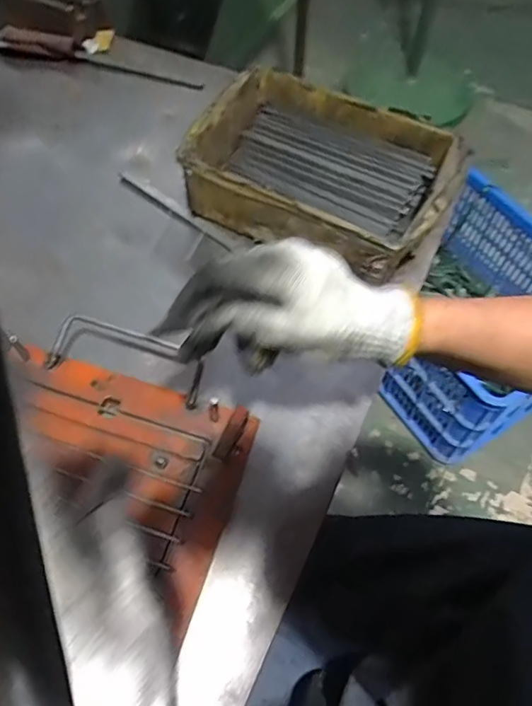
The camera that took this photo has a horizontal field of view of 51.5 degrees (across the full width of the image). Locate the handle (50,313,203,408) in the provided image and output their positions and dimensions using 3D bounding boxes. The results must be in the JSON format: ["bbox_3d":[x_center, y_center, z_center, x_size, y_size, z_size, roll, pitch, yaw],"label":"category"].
[{"bbox_3d":[-0.114,0.002,0.462,0.131,0.024,0.042,22,60,8],"label":"handle"}]

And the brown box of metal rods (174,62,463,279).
[{"bbox_3d":[0.055,-0.182,0.578,0.260,0.078,0.182,29,62,16],"label":"brown box of metal rods"}]

